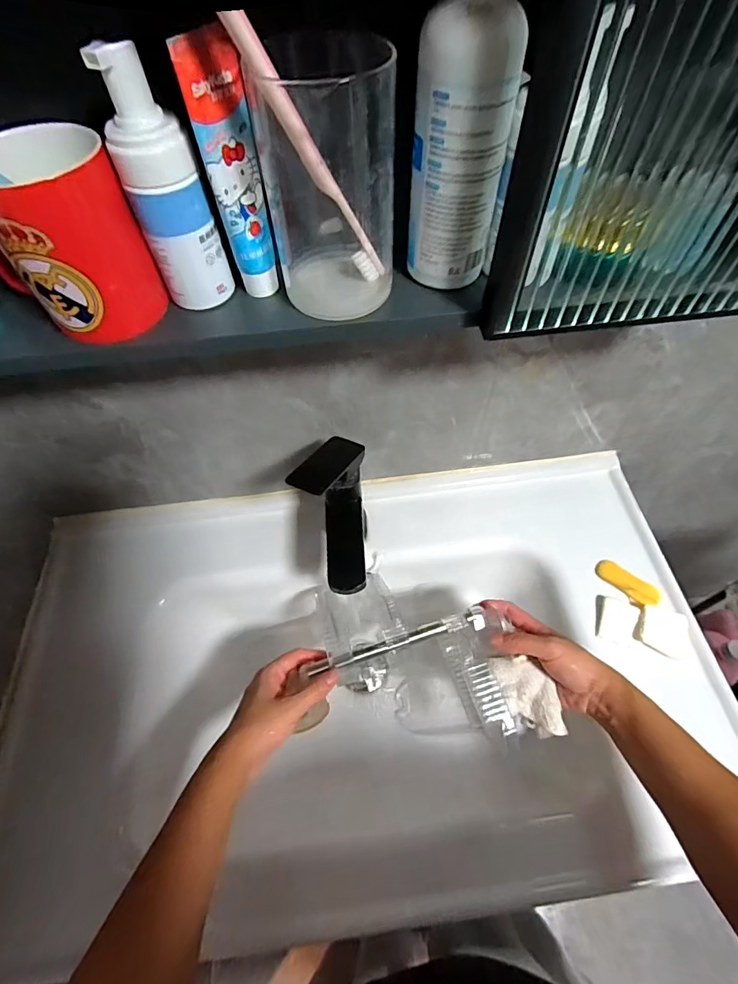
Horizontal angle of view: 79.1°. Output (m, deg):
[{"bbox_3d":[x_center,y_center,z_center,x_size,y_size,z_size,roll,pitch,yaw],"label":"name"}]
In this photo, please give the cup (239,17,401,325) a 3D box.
[{"bbox_3d":[-0.023,-0.190,0.286,0.074,0.129,0.072,3,58,5],"label":"cup"}]

